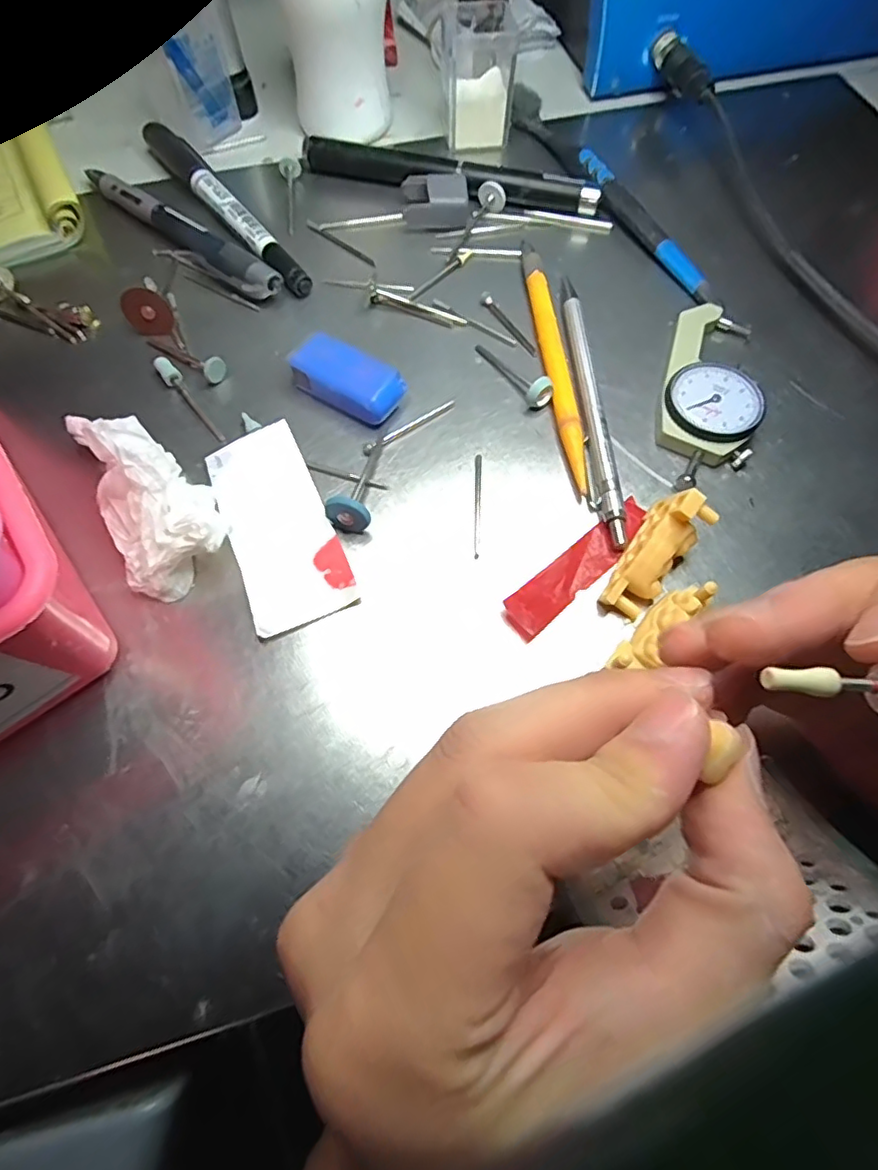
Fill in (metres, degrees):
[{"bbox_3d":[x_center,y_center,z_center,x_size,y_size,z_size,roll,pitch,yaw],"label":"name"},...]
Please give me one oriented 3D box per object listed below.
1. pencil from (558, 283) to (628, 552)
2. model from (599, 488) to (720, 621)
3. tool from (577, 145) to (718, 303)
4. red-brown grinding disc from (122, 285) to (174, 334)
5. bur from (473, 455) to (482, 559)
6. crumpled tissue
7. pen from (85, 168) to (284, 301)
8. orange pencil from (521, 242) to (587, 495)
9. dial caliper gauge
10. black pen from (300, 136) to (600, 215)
[{"bbox_3d":[0.061,-0.076,0.236,0.009,0.010,0.135,-1,67,-2],"label":"pencil"},{"bbox_3d":[0.075,-0.011,0.202,0.018,0.013,0.048,37,89,13],"label":"model"},{"bbox_3d":[0.098,-0.170,0.278,0.009,0.013,0.105,-25,70,-12],"label":"tool"},{"bbox_3d":[-0.123,-0.115,0.244,0.020,0.019,0.004,0,42,-1],"label":"red-brown grinding disc"},{"bbox_3d":[0.014,-0.031,0.218,0.004,0.004,0.044,4,67,0],"label":"bur"},{"bbox_3d":[-0.103,-0.034,0.199,0.035,0.033,0.069,-34,72,-14],"label":"crumpled tissue"},{"bbox_3d":[-0.124,-0.165,0.269,0.132,0.014,0.017,36,71,13],"label":"pen"},{"bbox_3d":[0.048,-0.097,0.244,0.009,0.010,0.129,-4,67,-3],"label":"orange pencil"},{"bbox_3d":[0.110,-0.079,0.236,0.036,0.013,0.095,16,68,5],"label":"dial caliper gauge"},{"bbox_3d":[0.004,-0.202,0.288,0.147,0.013,0.014,13,67,4],"label":"black pen"}]

